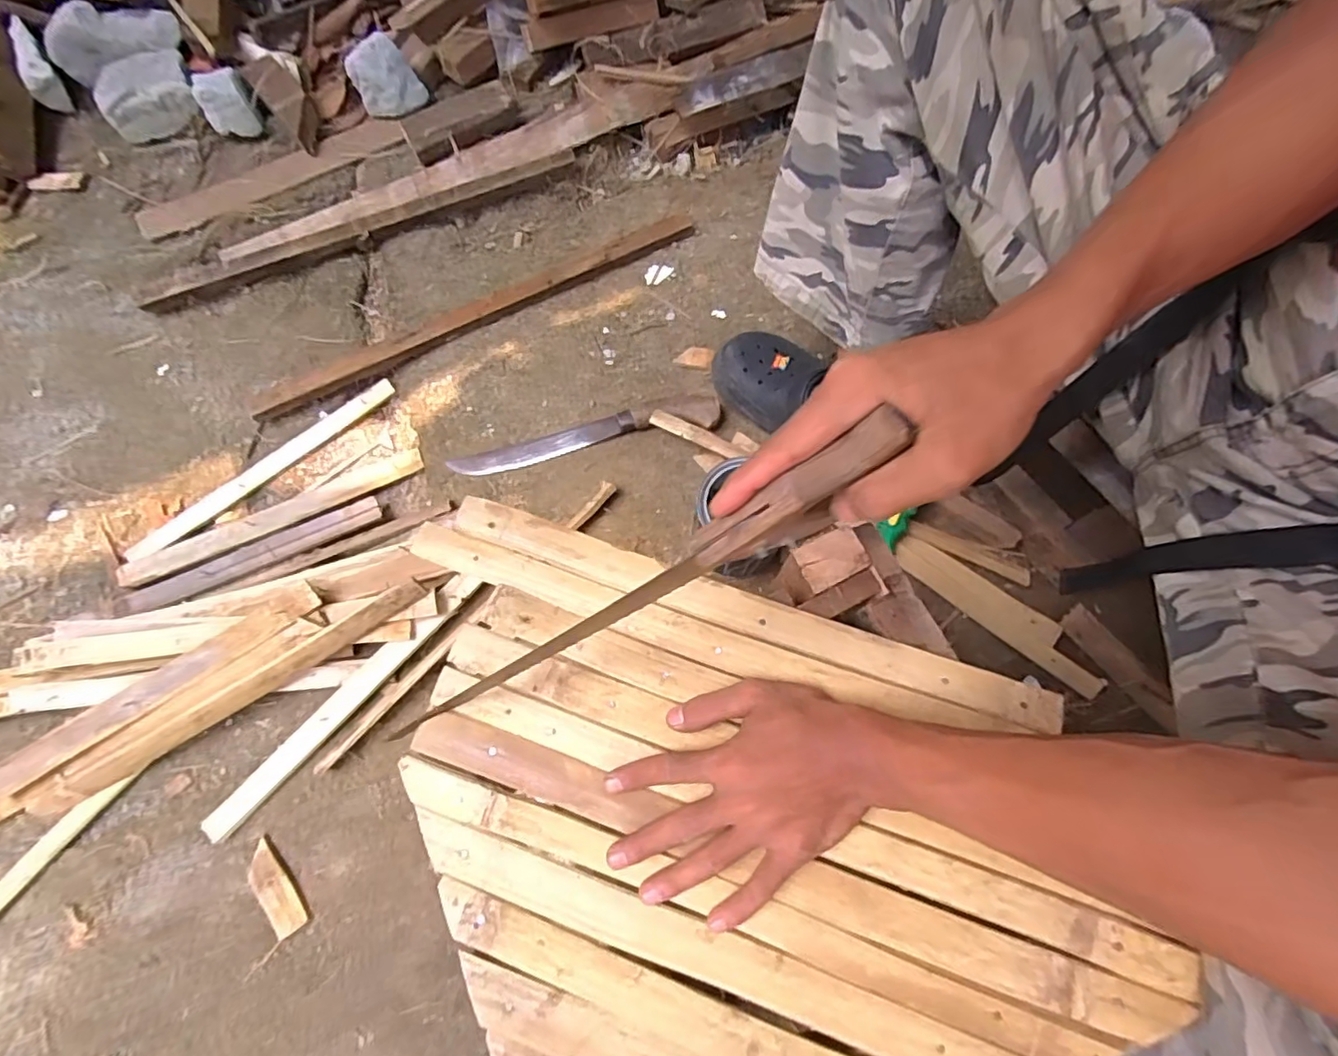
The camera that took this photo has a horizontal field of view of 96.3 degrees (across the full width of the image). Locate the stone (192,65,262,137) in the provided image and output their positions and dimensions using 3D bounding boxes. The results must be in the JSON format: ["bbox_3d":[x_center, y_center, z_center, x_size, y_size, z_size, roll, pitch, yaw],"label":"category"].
[{"bbox_3d":[-0.671,-0.646,0.915,0.072,0.074,0.043,-13,73,-4],"label":"stone"}]

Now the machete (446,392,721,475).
[{"bbox_3d":[-0.110,-0.116,0.792,0.359,0.032,0.061,-16,73,-5],"label":"machete"}]

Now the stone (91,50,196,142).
[{"bbox_3d":[-0.820,-0.683,0.943,0.136,0.063,0.106,-22,74,-7],"label":"stone"}]

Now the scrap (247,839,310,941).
[{"bbox_3d":[-0.420,0.383,0.636,0.032,0.004,0.095,-33,77,-26],"label":"scrap"}]

